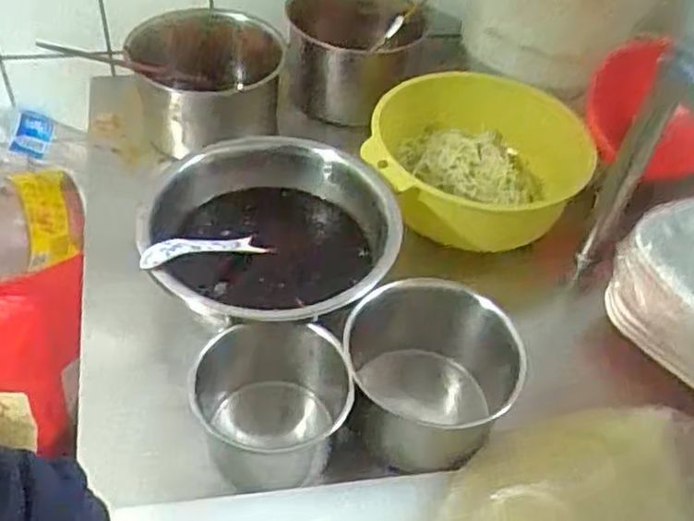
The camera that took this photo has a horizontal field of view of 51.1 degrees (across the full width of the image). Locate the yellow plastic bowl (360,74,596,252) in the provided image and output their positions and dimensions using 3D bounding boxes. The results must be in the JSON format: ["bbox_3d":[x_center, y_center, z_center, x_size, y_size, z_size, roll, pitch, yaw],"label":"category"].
[{"bbox_3d":[0.159,-0.133,0.934,0.262,0.122,0.270,3,47,-4],"label":"yellow plastic bowl"}]

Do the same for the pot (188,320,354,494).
[{"bbox_3d":[-0.065,0.134,0.664,0.129,0.121,0.132,3,47,-4],"label":"pot"}]

